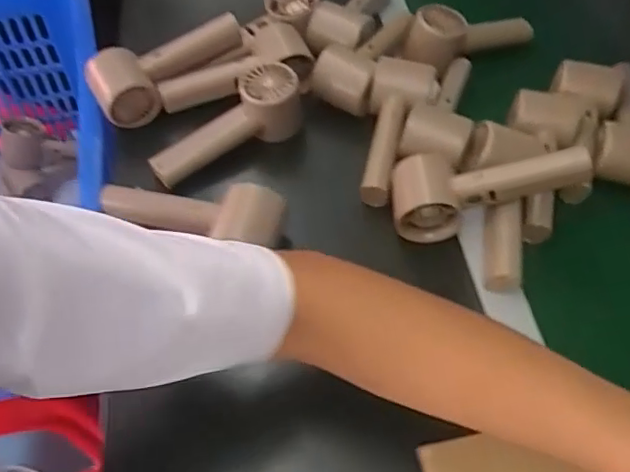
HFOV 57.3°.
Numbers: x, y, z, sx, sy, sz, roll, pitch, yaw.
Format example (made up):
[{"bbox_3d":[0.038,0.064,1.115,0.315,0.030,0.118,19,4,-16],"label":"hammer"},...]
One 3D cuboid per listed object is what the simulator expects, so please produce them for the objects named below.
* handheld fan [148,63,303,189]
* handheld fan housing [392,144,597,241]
[{"bbox_3d":[-0.082,-0.102,0.557,0.159,0.059,0.048,-33,61,0],"label":"handheld fan"},{"bbox_3d":[0.145,-0.044,0.490,0.156,0.052,0.053,-13,54,15],"label":"handheld fan housing"}]

